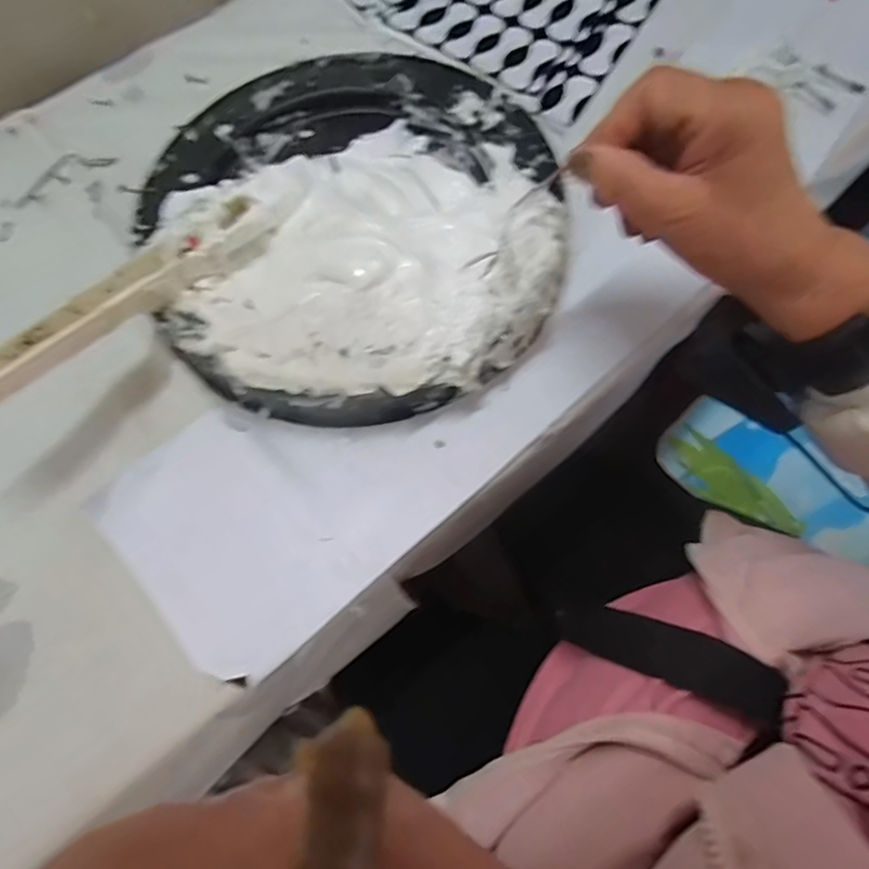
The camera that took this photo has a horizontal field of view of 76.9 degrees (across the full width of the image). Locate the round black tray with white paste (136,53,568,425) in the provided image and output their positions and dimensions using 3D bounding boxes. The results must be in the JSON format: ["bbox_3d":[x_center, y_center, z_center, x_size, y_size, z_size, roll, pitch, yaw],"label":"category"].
[{"bbox_3d":[-0.051,-0.138,0.365,0.249,0.054,0.267,0,68,1],"label":"round black tray with white paste"}]

